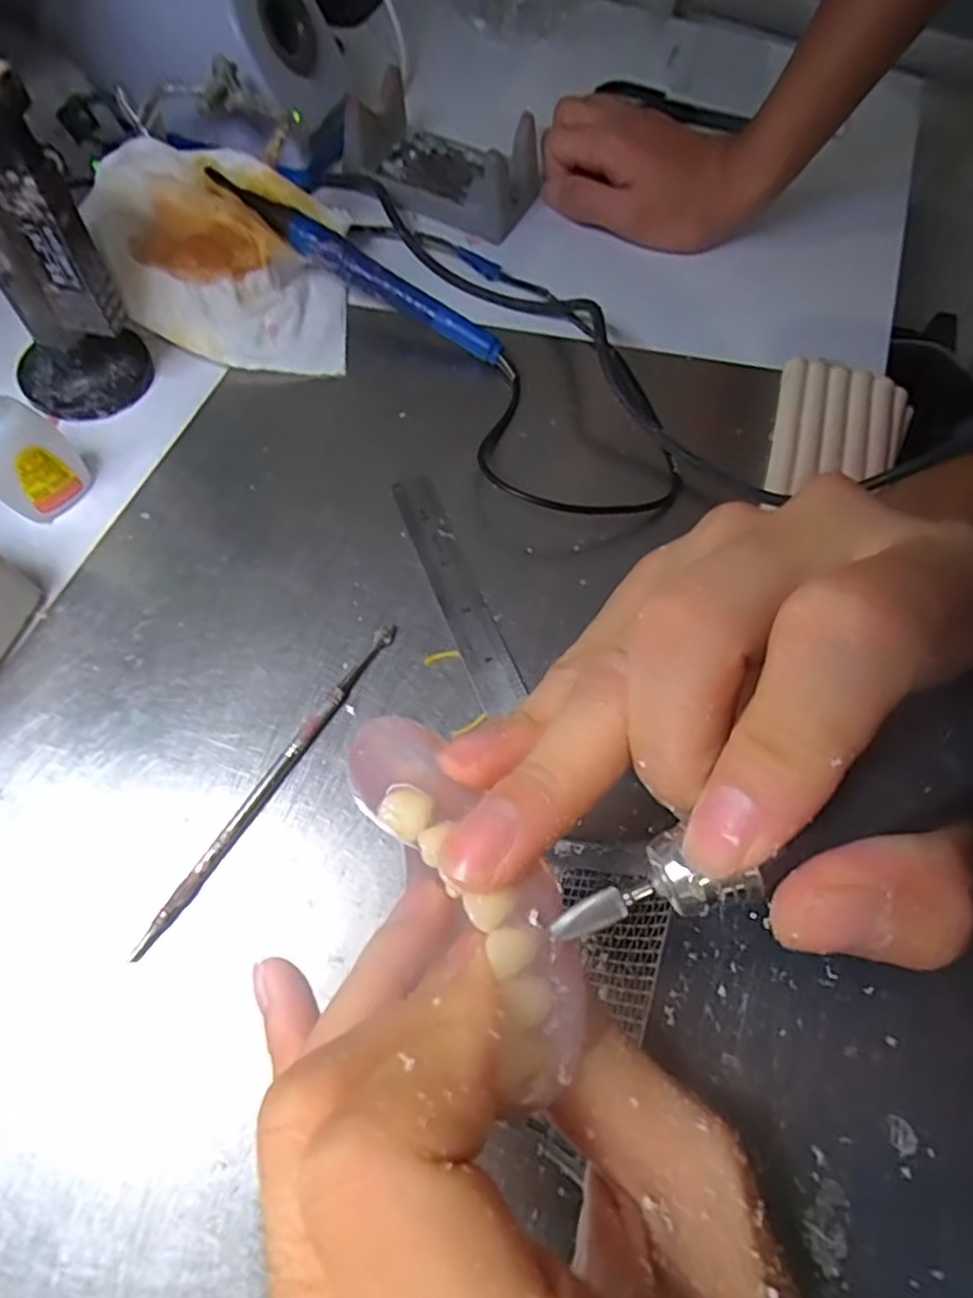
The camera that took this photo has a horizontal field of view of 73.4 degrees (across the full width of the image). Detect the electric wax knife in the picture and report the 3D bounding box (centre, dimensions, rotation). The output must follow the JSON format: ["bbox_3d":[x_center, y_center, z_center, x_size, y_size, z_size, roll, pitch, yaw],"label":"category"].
[{"bbox_3d":[-0.063,-0.196,0.341,0.182,0.013,0.016,31,66,-3],"label":"electric wax knife"}]

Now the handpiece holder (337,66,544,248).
[{"bbox_3d":[-0.026,-0.298,0.391,0.108,0.036,0.064,28,67,10],"label":"handpiece holder"}]

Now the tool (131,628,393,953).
[{"bbox_3d":[-0.078,0.046,0.244,0.006,0.007,0.144,30,67,10],"label":"tool"}]

